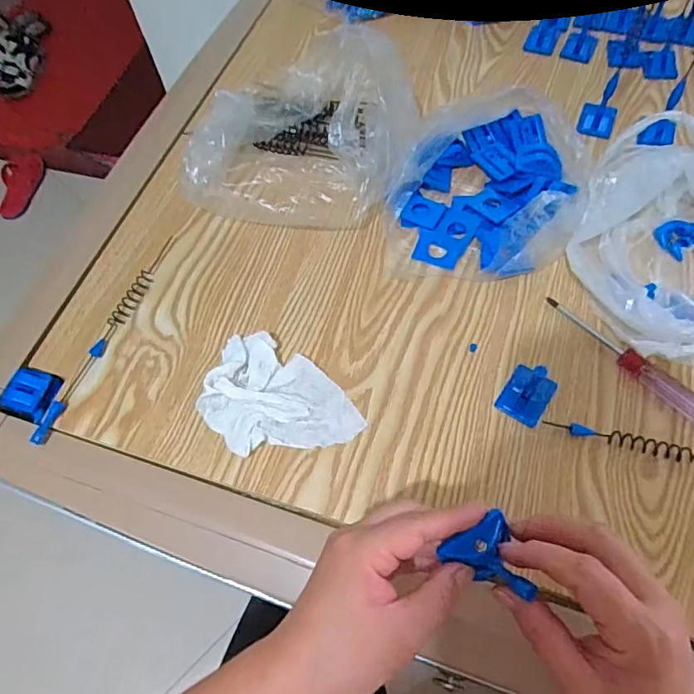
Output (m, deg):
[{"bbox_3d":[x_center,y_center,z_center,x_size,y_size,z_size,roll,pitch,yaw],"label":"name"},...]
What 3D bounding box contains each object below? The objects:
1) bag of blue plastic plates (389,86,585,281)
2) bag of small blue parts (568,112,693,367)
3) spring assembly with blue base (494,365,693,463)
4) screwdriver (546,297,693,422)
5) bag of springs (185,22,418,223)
[{"bbox_3d":[0.132,-0.157,0.499,0.181,0.044,0.195,2,62,5],"label":"bag of blue plastic plates"},{"bbox_3d":[0.282,-0.085,0.433,0.173,0.064,0.211,17,64,13],"label":"bag of small blue parts"},{"bbox_3d":[0.226,0.061,0.384,0.222,0.020,0.044,17,64,13],"label":"spring assembly with blue base"},{"bbox_3d":[0.222,0.007,0.416,0.015,0.016,0.148,-37,65,-15],"label":"screwdriver"},{"bbox_3d":[-0.041,-0.218,0.517,0.205,0.090,0.183,12,63,11],"label":"bag of springs"}]

